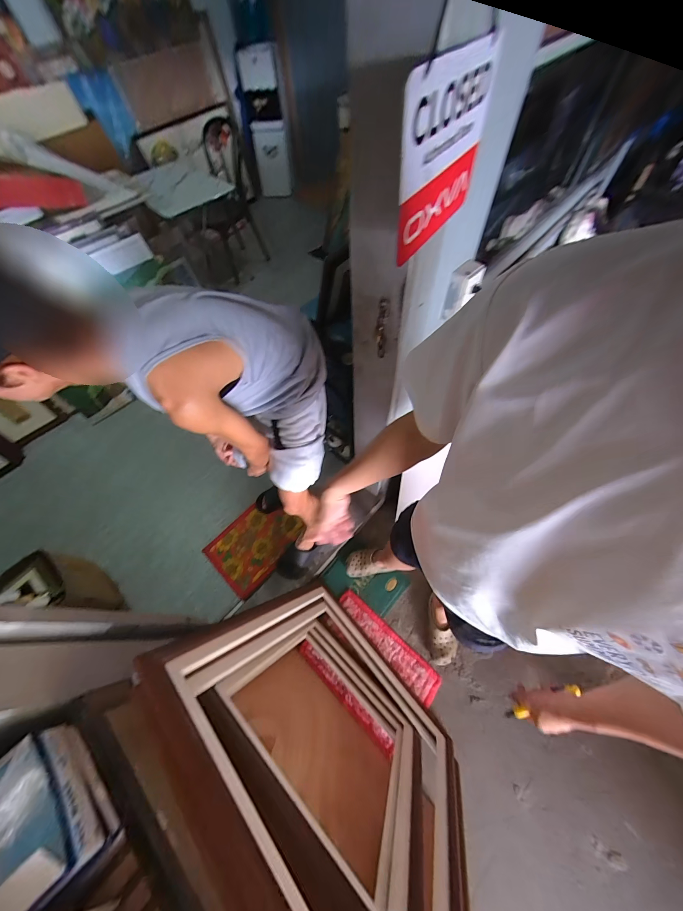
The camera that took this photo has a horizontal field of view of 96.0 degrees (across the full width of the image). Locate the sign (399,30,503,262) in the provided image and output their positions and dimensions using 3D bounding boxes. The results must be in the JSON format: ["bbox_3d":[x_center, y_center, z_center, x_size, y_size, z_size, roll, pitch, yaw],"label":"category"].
[{"bbox_3d":[0.137,-0.399,0.410,0.009,0.173,0.247,29,65,19],"label":"sign"}]

